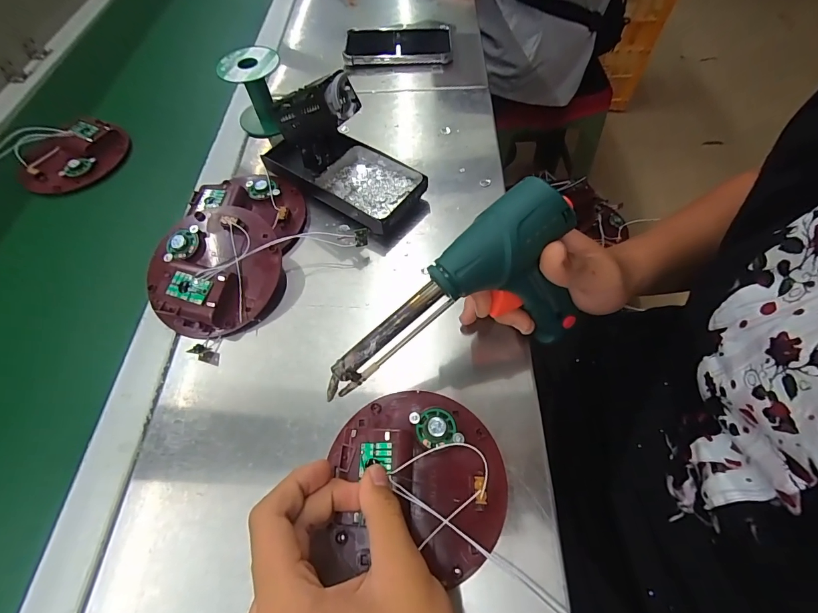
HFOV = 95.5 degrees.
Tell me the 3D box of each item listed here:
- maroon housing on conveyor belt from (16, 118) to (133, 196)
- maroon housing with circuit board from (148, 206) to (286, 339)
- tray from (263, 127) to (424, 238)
[{"bbox_3d":[-0.394,-0.177,0.432,0.117,0.027,0.093,-21,62,-9],"label":"maroon housing on conveyor belt"},{"bbox_3d":[-0.173,-0.034,0.333,0.114,0.035,0.117,-1,60,3],"label":"maroon housing with circuit board"},{"bbox_3d":[-0.065,-0.138,0.388,0.167,0.032,0.085,34,68,20],"label":"tray"}]

